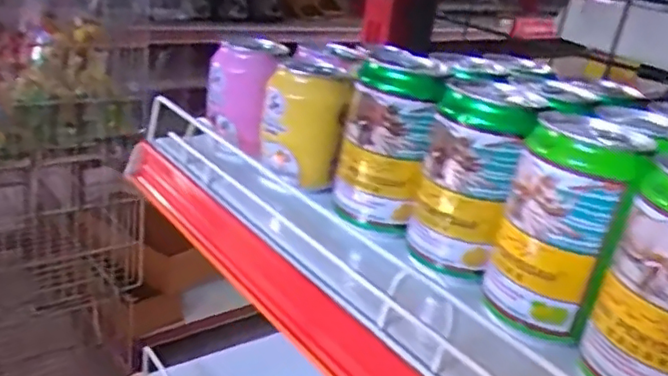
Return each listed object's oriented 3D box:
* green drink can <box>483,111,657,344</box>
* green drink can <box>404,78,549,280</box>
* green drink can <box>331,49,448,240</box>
[{"bbox_3d":[0.121,0.020,0.334,0.060,0.105,0.054,16,25,17],"label":"green drink can"},{"bbox_3d":[0.083,-0.007,0.380,0.058,0.108,0.057,7,23,-3],"label":"green drink can"},{"bbox_3d":[0.036,-0.030,0.419,0.060,0.109,0.052,9,24,3],"label":"green drink can"}]

